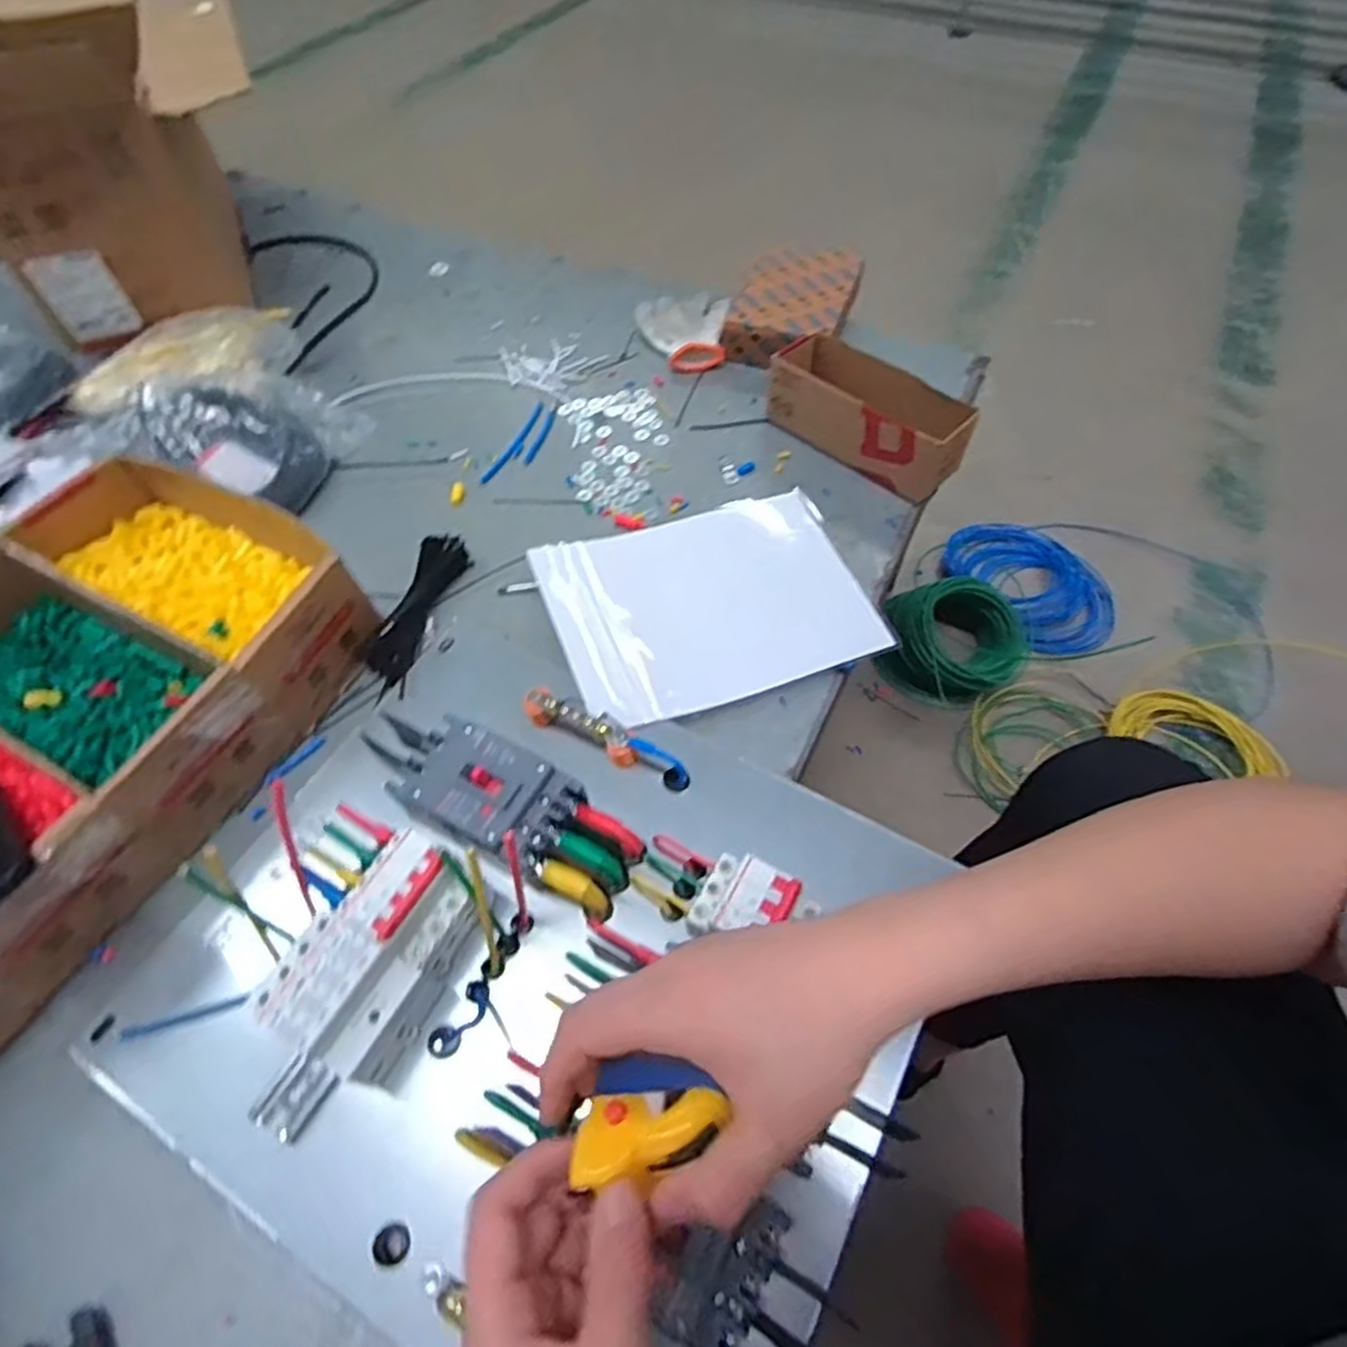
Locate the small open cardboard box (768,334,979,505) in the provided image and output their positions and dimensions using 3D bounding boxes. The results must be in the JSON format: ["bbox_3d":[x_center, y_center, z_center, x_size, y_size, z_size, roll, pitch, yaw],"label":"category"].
[{"bbox_3d":[0.220,-0.291,0.828,0.234,0.076,0.091,38,63,24],"label":"small open cardboard box"}]

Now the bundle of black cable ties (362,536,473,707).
[{"bbox_3d":[-0.247,-0.057,0.705,0.045,0.029,0.182,8,55,6],"label":"bundle of black cable ties"}]

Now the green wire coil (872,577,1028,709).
[{"bbox_3d":[0.442,-0.055,1.163,0.205,0.126,0.199,-32,62,-20],"label":"green wire coil"}]

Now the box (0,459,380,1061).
[{"bbox_3d":[-0.512,0.054,0.575,0.304,0.104,0.516,22,58,15],"label":"box"}]

